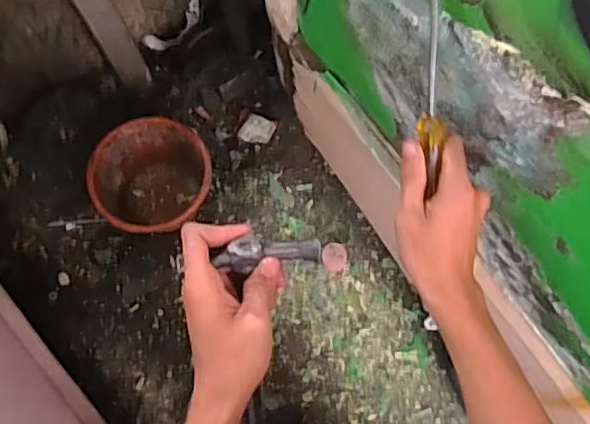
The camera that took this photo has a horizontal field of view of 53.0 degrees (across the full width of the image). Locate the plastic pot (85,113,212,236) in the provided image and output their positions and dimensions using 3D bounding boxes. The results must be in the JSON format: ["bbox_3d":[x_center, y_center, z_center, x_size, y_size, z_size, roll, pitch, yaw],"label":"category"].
[{"bbox_3d":[-0.341,-0.091,1.466,0.274,0.179,0.237,-6,73,0],"label":"plastic pot"}]

